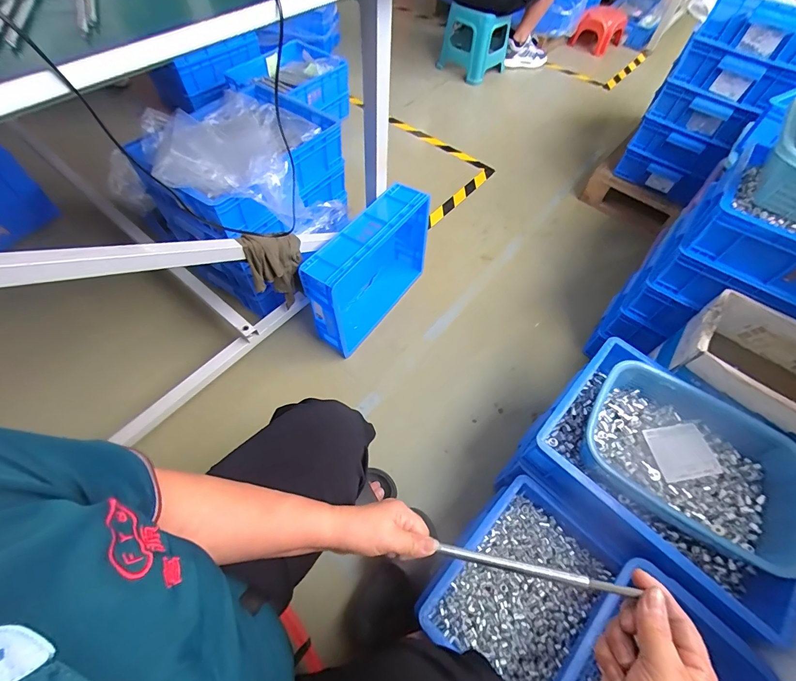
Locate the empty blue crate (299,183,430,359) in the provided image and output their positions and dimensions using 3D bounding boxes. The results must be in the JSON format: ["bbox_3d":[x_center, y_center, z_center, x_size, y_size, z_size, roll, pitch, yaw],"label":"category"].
[{"bbox_3d":[-0.075,-0.196,1.032,0.124,0.301,0.406,32,62,15],"label":"empty blue crate"}]

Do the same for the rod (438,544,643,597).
[{"bbox_3d":[0.129,0.228,0.371,0.181,0.011,0.011,-4,54,29],"label":"rod"}]

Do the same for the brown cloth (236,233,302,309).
[{"bbox_3d":[-0.266,-0.156,0.840,0.038,0.219,0.135,38,64,18],"label":"brown cloth"}]

